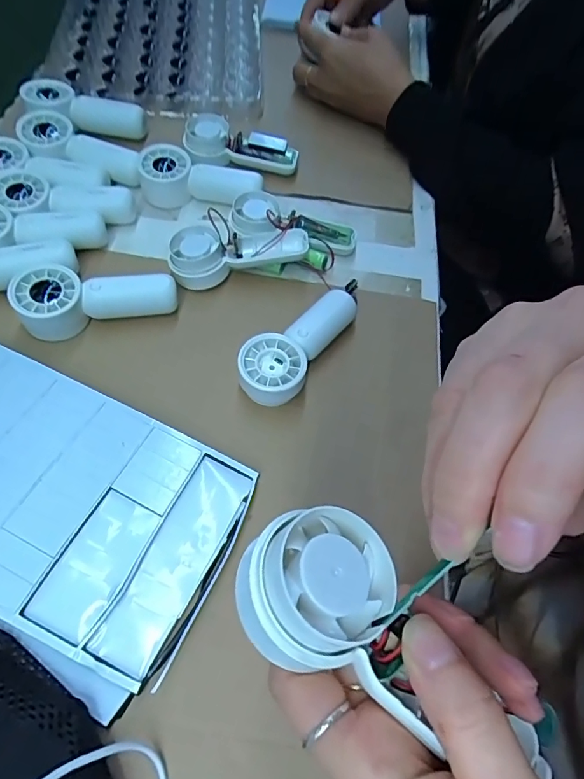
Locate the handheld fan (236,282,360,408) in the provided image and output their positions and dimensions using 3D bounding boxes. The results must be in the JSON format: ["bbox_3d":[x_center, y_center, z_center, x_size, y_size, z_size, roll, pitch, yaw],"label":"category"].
[{"bbox_3d":[0.009,-0.038,0.347,0.045,0.033,0.133,33,63,14],"label":"handheld fan"}]

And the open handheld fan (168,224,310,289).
[{"bbox_3d":[-0.044,-0.111,0.380,0.108,0.031,0.042,-8,61,-9],"label":"open handheld fan"}]

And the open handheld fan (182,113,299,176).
[{"bbox_3d":[-0.048,-0.236,0.449,0.107,0.029,0.034,6,60,-1],"label":"open handheld fan"}]

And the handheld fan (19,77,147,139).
[{"bbox_3d":[-0.200,-0.265,0.448,0.109,0.032,0.044,14,60,3],"label":"handheld fan"}]

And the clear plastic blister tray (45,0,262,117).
[{"bbox_3d":[-0.156,-0.465,0.575,0.227,0.021,0.385,-1,60,-5],"label":"clear plastic blister tray"}]

